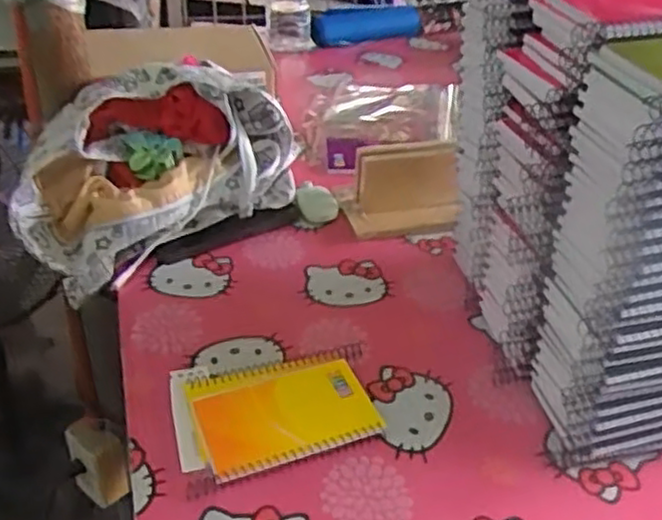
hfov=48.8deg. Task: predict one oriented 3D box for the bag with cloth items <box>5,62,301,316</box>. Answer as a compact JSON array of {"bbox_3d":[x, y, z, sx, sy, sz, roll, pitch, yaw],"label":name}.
[{"bbox_3d":[-0.198,-0.102,0.766,0.281,0.146,0.171,-26,43,-35],"label":"bag with cloth items"}]

